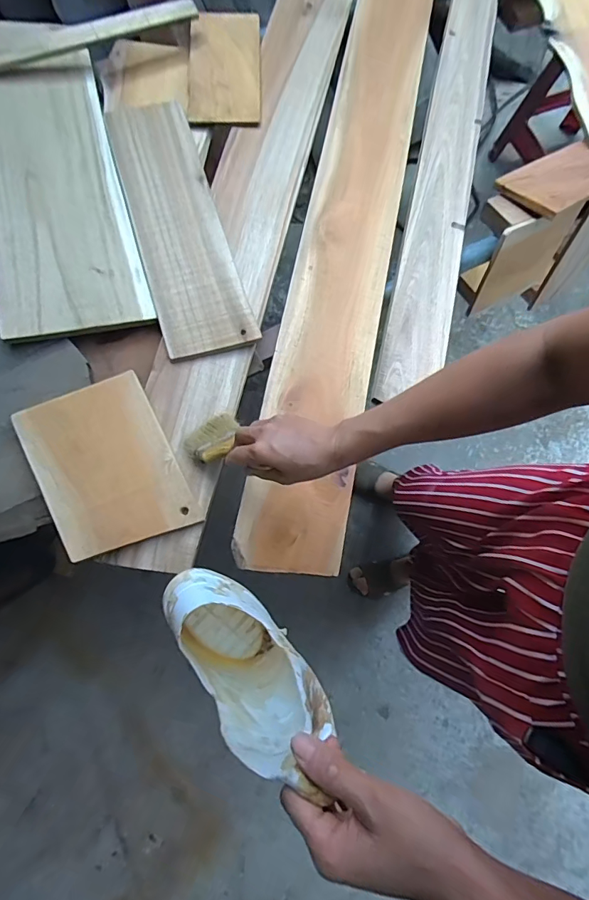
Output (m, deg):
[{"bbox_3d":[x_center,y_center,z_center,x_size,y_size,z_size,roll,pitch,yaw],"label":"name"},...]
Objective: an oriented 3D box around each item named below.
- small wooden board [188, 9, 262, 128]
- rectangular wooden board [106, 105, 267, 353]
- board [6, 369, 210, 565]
[{"bbox_3d":[-0.134,-0.730,0.836,0.135,0.019,0.256,-1,78,-2],"label":"small wooden board"},{"bbox_3d":[-0.202,-0.391,0.742,0.143,0.015,0.504,-18,79,-5],"label":"rectangular wooden board"},{"bbox_3d":[-0.263,0.023,0.614,0.176,0.012,0.238,-25,83,-13],"label":"board"}]

